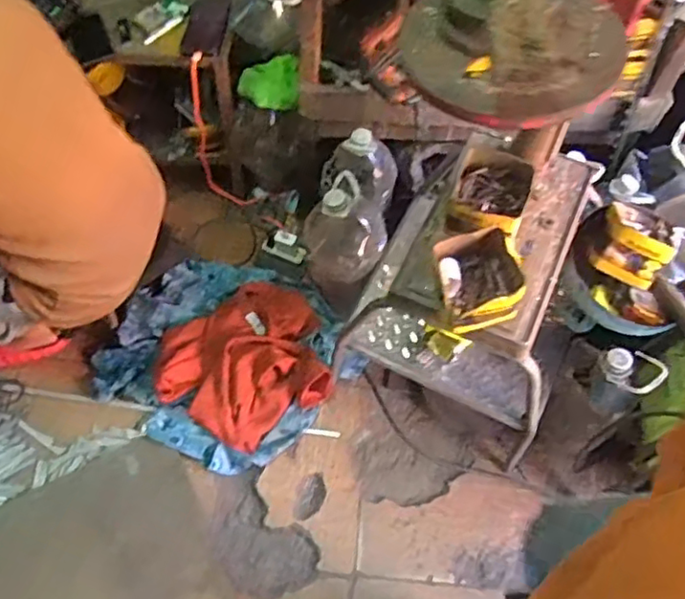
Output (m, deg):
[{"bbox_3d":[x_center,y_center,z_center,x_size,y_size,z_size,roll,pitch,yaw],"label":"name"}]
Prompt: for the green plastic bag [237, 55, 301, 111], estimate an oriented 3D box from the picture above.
[{"bbox_3d":[-0.161,-0.454,1.335,0.127,0.078,0.099,-2,63,-2],"label":"green plastic bag"}]

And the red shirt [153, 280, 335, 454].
[{"bbox_3d":[-0.220,0.148,1.403,0.374,0.085,0.334,-22,65,-12],"label":"red shirt"}]

